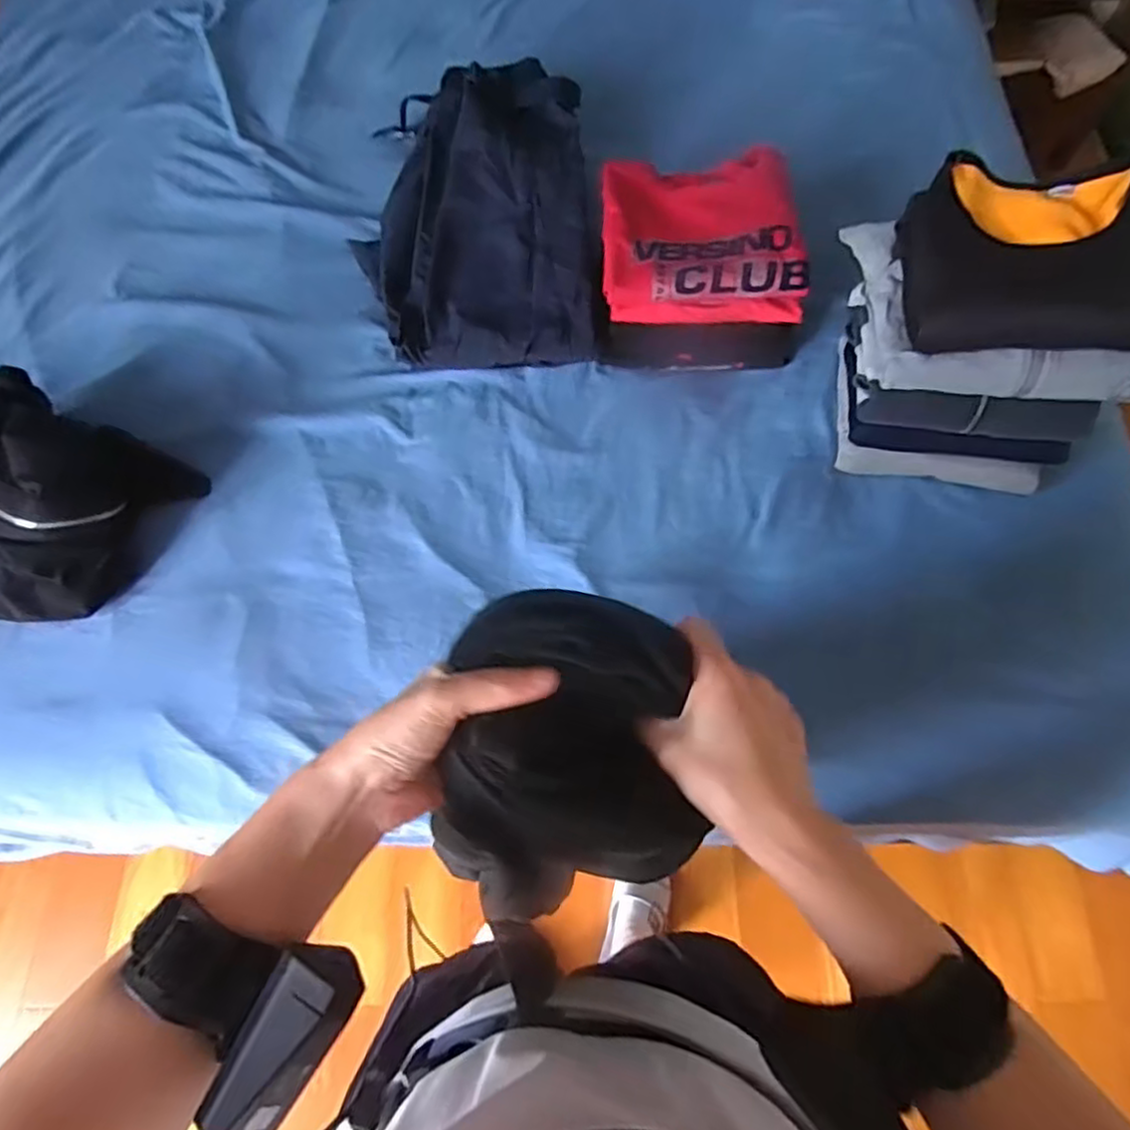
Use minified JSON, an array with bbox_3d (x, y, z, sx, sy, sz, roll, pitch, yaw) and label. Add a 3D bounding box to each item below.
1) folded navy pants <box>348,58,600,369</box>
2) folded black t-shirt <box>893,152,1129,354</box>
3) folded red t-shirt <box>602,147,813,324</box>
[{"bbox_3d":[-0.133,-0.523,1.009,0.328,0.109,0.539,-3,66,-2],"label":"folded navy pants"},{"bbox_3d":[0.484,-0.318,0.684,0.237,0.090,0.188,5,69,1],"label":"folded black t-shirt"},{"bbox_3d":[0.184,-0.466,0.918,0.255,0.073,0.271,2,66,0],"label":"folded red t-shirt"}]

